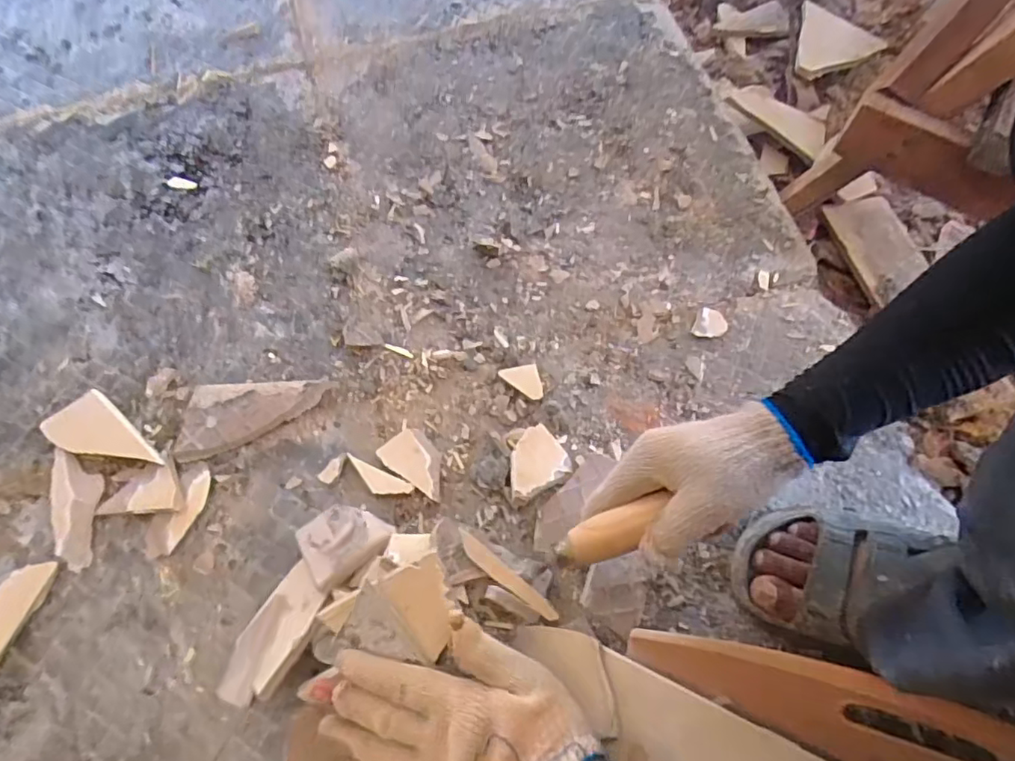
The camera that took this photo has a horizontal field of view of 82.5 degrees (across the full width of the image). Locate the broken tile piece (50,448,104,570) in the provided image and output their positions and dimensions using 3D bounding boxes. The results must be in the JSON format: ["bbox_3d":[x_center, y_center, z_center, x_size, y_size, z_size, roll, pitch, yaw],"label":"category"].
[{"bbox_3d":[-0.407,0.118,0.538,0.047,0.016,0.114,-10,68,-4],"label":"broken tile piece"}]

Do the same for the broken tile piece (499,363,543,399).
[{"bbox_3d":[0.019,-0.003,0.593,0.049,0.008,0.031,33,71,13],"label":"broken tile piece"}]

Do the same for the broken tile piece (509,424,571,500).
[{"bbox_3d":[0.024,0.076,0.551,0.065,0.009,0.055,-23,73,-25],"label":"broken tile piece"}]

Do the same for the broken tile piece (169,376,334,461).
[{"bbox_3d":[-0.252,0.036,0.574,0.138,0.016,0.079,-3,67,-1],"label":"broken tile piece"}]

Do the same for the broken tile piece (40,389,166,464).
[{"bbox_3d":[-0.394,0.061,0.564,0.123,0.018,0.058,37,72,14],"label":"broken tile piece"}]

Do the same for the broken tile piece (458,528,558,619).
[{"bbox_3d":[-0.001,0.151,0.445,0.097,0.016,0.014,41,73,2],"label":"broken tile piece"}]

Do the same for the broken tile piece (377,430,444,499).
[{"bbox_3d":[-0.085,0.079,0.557,0.071,0.009,0.043,40,73,15],"label":"broken tile piece"}]

